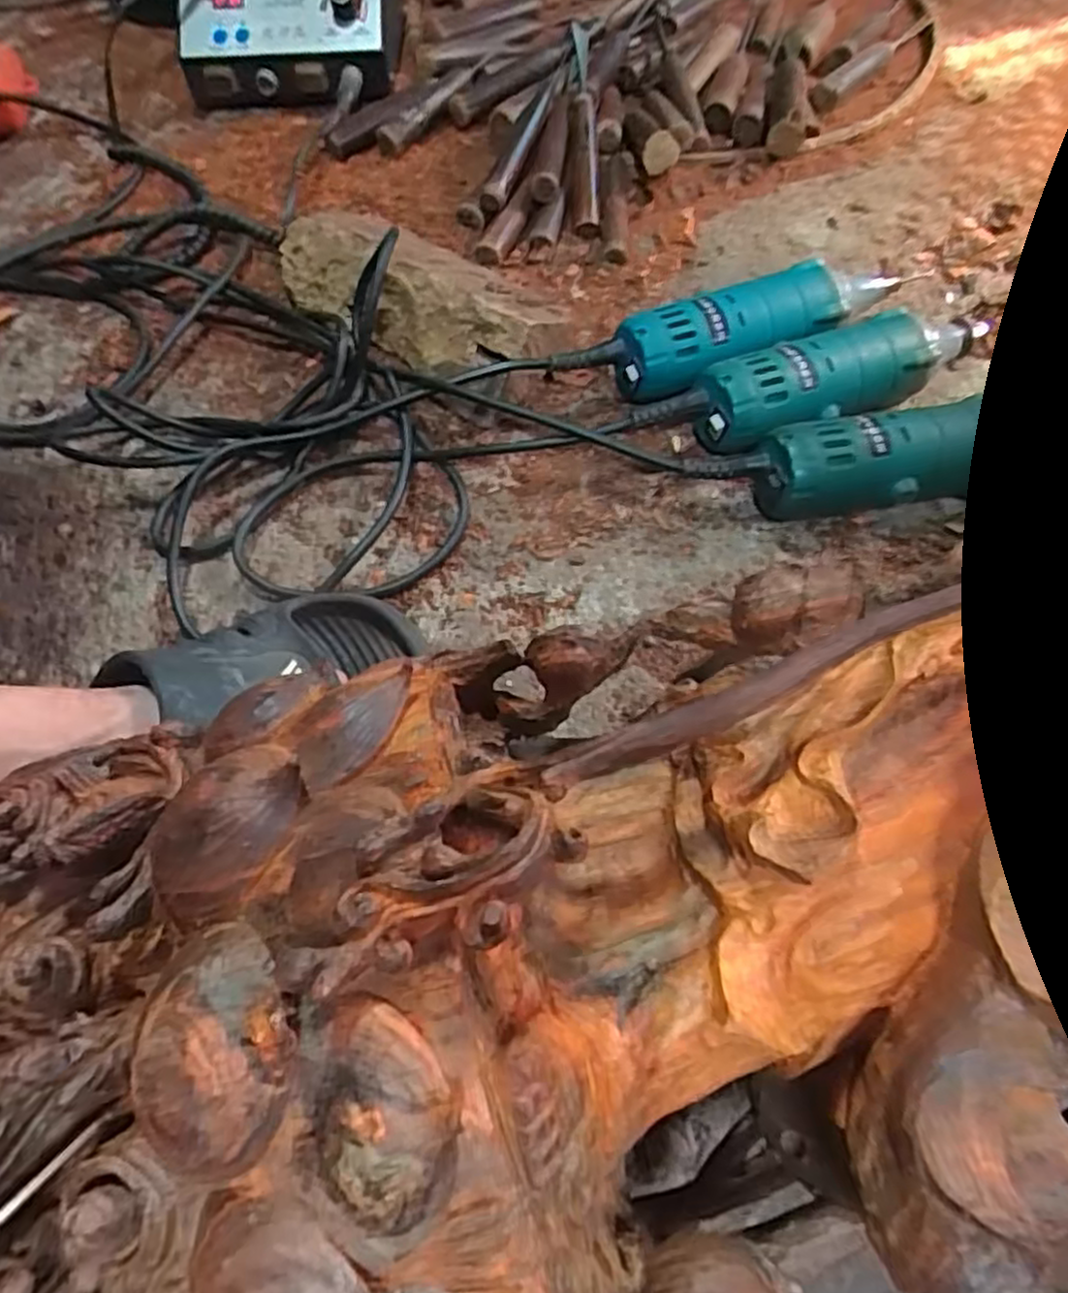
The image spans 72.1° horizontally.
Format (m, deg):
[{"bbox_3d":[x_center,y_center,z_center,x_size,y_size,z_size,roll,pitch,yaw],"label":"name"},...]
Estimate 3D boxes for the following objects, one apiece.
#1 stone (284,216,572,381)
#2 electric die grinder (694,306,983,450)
[{"bbox_3d":[-0.082,-0.245,0.503,0.213,0.053,0.098,30,66,17],"label":"stone"},{"bbox_3d":[0.197,-0.173,0.460,0.212,0.054,0.063,-28,64,-13],"label":"electric die grinder"}]

